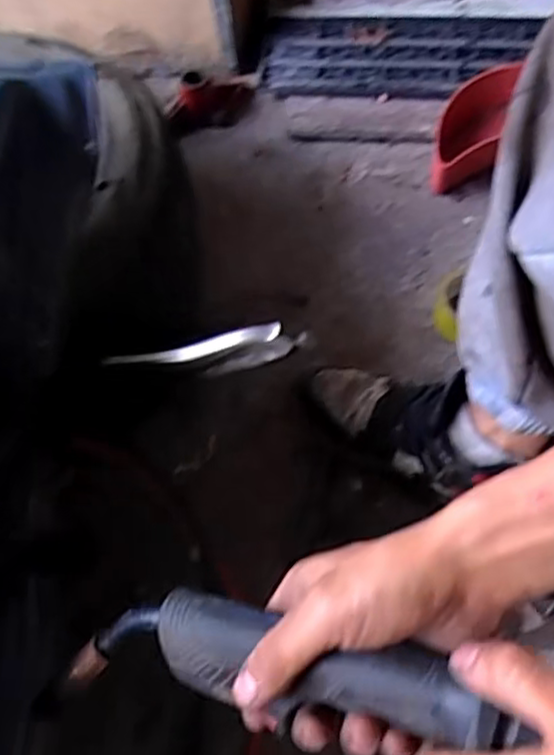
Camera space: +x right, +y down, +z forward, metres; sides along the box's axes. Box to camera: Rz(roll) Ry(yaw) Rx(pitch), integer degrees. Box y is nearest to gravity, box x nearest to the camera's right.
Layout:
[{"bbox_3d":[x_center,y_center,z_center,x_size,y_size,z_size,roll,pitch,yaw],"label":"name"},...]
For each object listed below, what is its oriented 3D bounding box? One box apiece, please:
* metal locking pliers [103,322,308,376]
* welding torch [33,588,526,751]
[{"bbox_3d":[-0.053,-0.019,0.503,0.144,0.044,0.014,-7,58,2],"label":"metal locking pliers"},{"bbox_3d":[-0.024,0.149,0.349,0.271,0.050,0.061,-6,55,28],"label":"welding torch"}]

